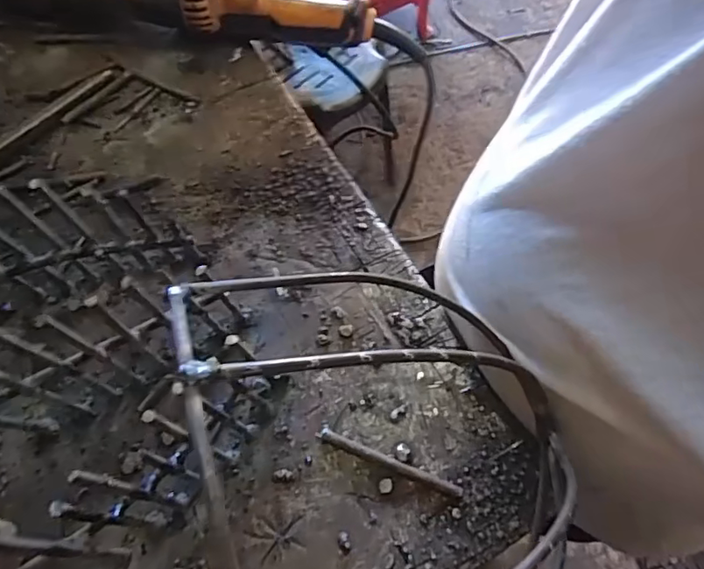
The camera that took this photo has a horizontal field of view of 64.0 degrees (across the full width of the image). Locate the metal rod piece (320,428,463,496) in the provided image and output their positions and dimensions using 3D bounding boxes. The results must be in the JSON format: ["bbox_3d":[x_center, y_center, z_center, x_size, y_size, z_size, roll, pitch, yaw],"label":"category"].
[{"bbox_3d":[0.022,0.106,0.337,0.088,0.004,0.007,21,65,8],"label":"metal rod piece"}]

